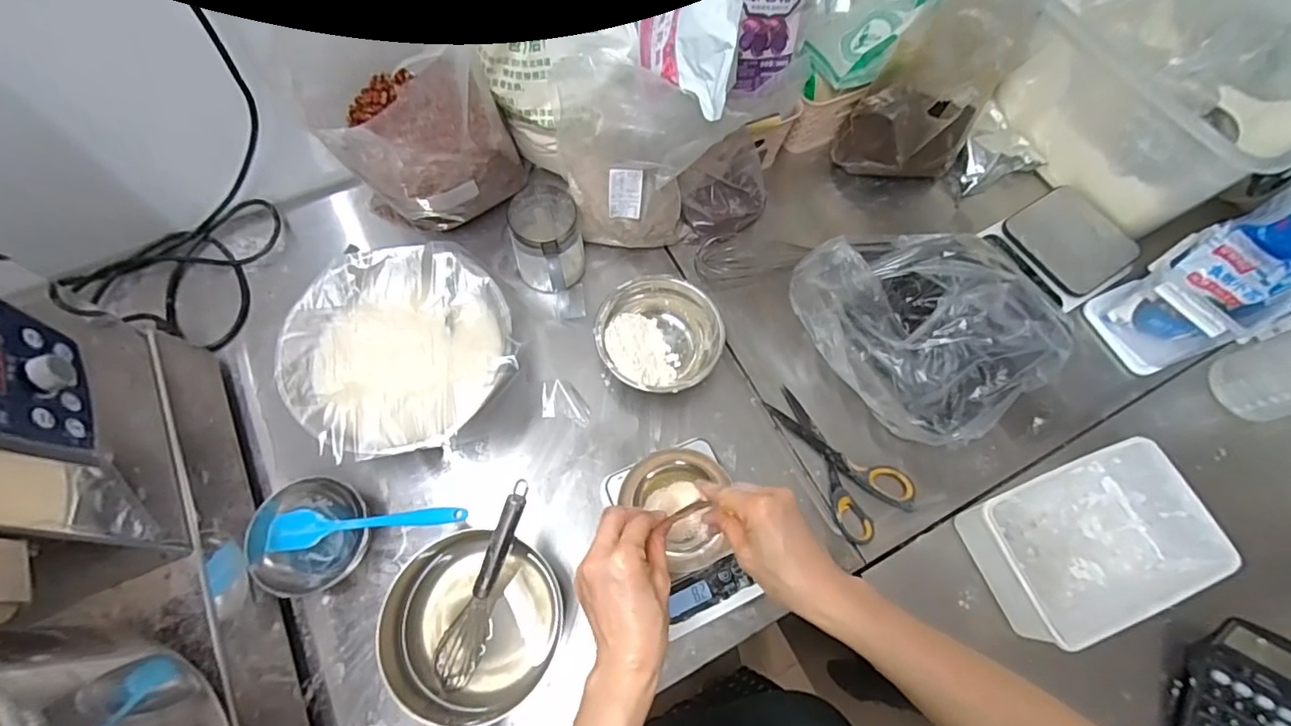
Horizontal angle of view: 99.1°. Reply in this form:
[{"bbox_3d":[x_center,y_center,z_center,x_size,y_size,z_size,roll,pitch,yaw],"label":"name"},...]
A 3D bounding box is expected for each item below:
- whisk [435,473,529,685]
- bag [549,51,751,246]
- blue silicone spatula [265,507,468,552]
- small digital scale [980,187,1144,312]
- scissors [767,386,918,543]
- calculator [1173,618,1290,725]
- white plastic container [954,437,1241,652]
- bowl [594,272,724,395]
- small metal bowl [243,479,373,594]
[{"bbox_3d":[-0.149,0.203,0.515,0.037,0.036,0.206,23,99,7],"label":"whisk"},{"bbox_3d":[-0.003,-0.239,0.639,0.191,0.222,0.101,7,67,0],"label":"bag"},{"bbox_3d":[-0.276,0.154,0.545,0.186,0.029,0.037,-7,68,-6],"label":"blue silicone spatula"},{"bbox_3d":[0.568,-0.160,0.741,0.155,0.036,0.148,-27,71,-13],"label":"small digital scale"},{"bbox_3d":[0.223,0.104,0.640,0.097,0.009,0.184,-28,71,-14],"label":"scissors"},{"bbox_3d":[0.607,0.343,0.544,0.118,0.039,0.144,28,69,9],"label":"calculator"},{"bbox_3d":[0.466,0.190,0.585,0.214,0.079,0.150,-20,70,-11],"label":"white plastic container"},{"bbox_3d":[0.015,-0.029,0.663,0.141,0.055,0.143,1,67,-2],"label":"bowl"},{"bbox_3d":[-0.336,0.175,0.563,0.108,0.055,0.103,1,67,-2],"label":"small metal bowl"}]

